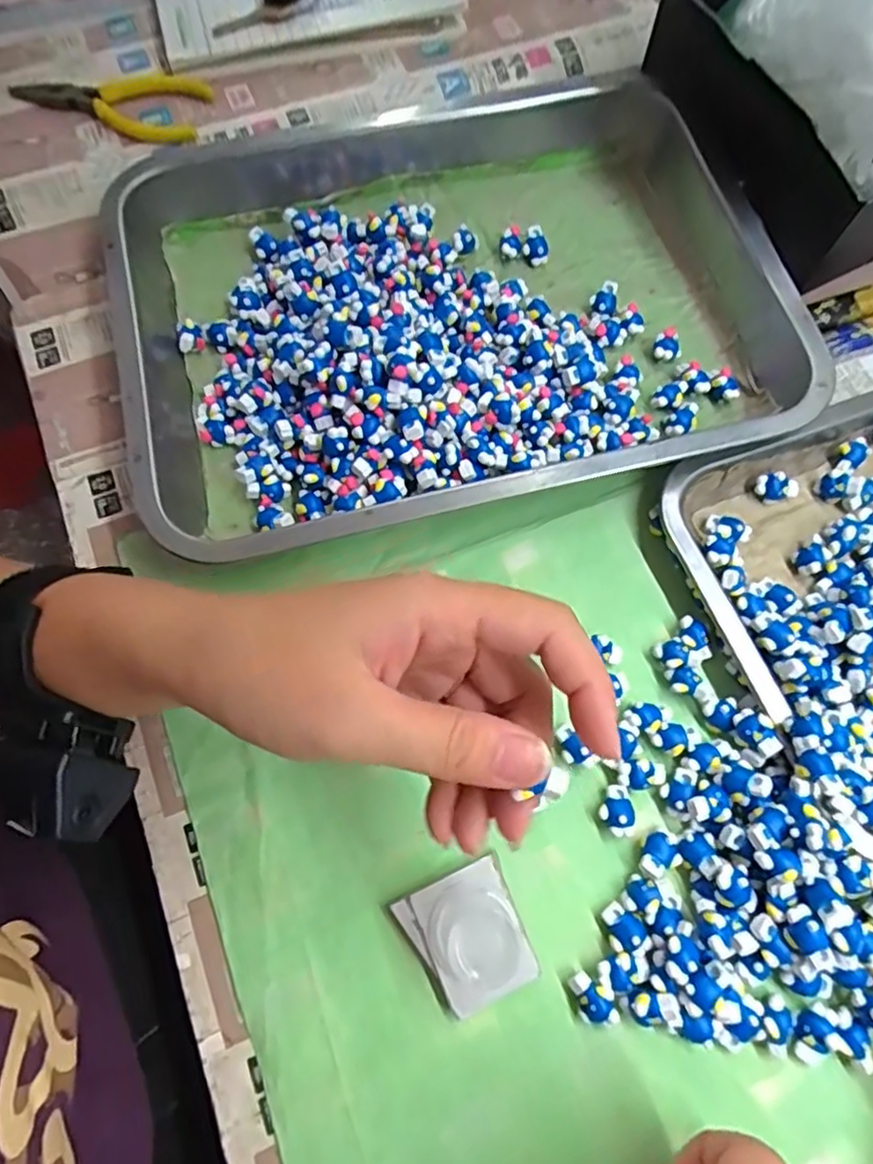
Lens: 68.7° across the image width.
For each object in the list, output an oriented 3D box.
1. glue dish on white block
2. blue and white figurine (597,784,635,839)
[{"bbox_3d":[0.013,0.148,0.267,0.044,0.011,0.049,-23,73,-9],"label":"glue dish on white block"},{"bbox_3d":[0.081,0.103,0.286,0.016,0.010,0.022,1,70,-1],"label":"blue and white figurine"}]

